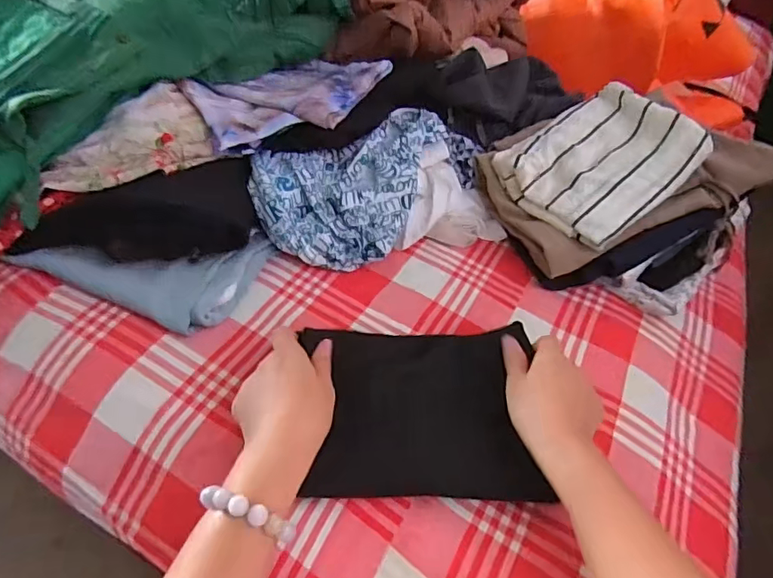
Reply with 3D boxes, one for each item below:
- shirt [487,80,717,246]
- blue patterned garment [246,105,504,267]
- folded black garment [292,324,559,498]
[{"bbox_3d":[0.270,-0.164,0.650,0.208,0.034,0.171,-39,67,-8],"label":"shirt"},{"bbox_3d":[-0.007,-0.127,0.645,0.305,0.103,0.164,-17,50,-23],"label":"blue patterned garment"},{"bbox_3d":[0.033,0.109,0.462,0.196,0.013,0.152,-1,64,-8],"label":"folded black garment"}]

